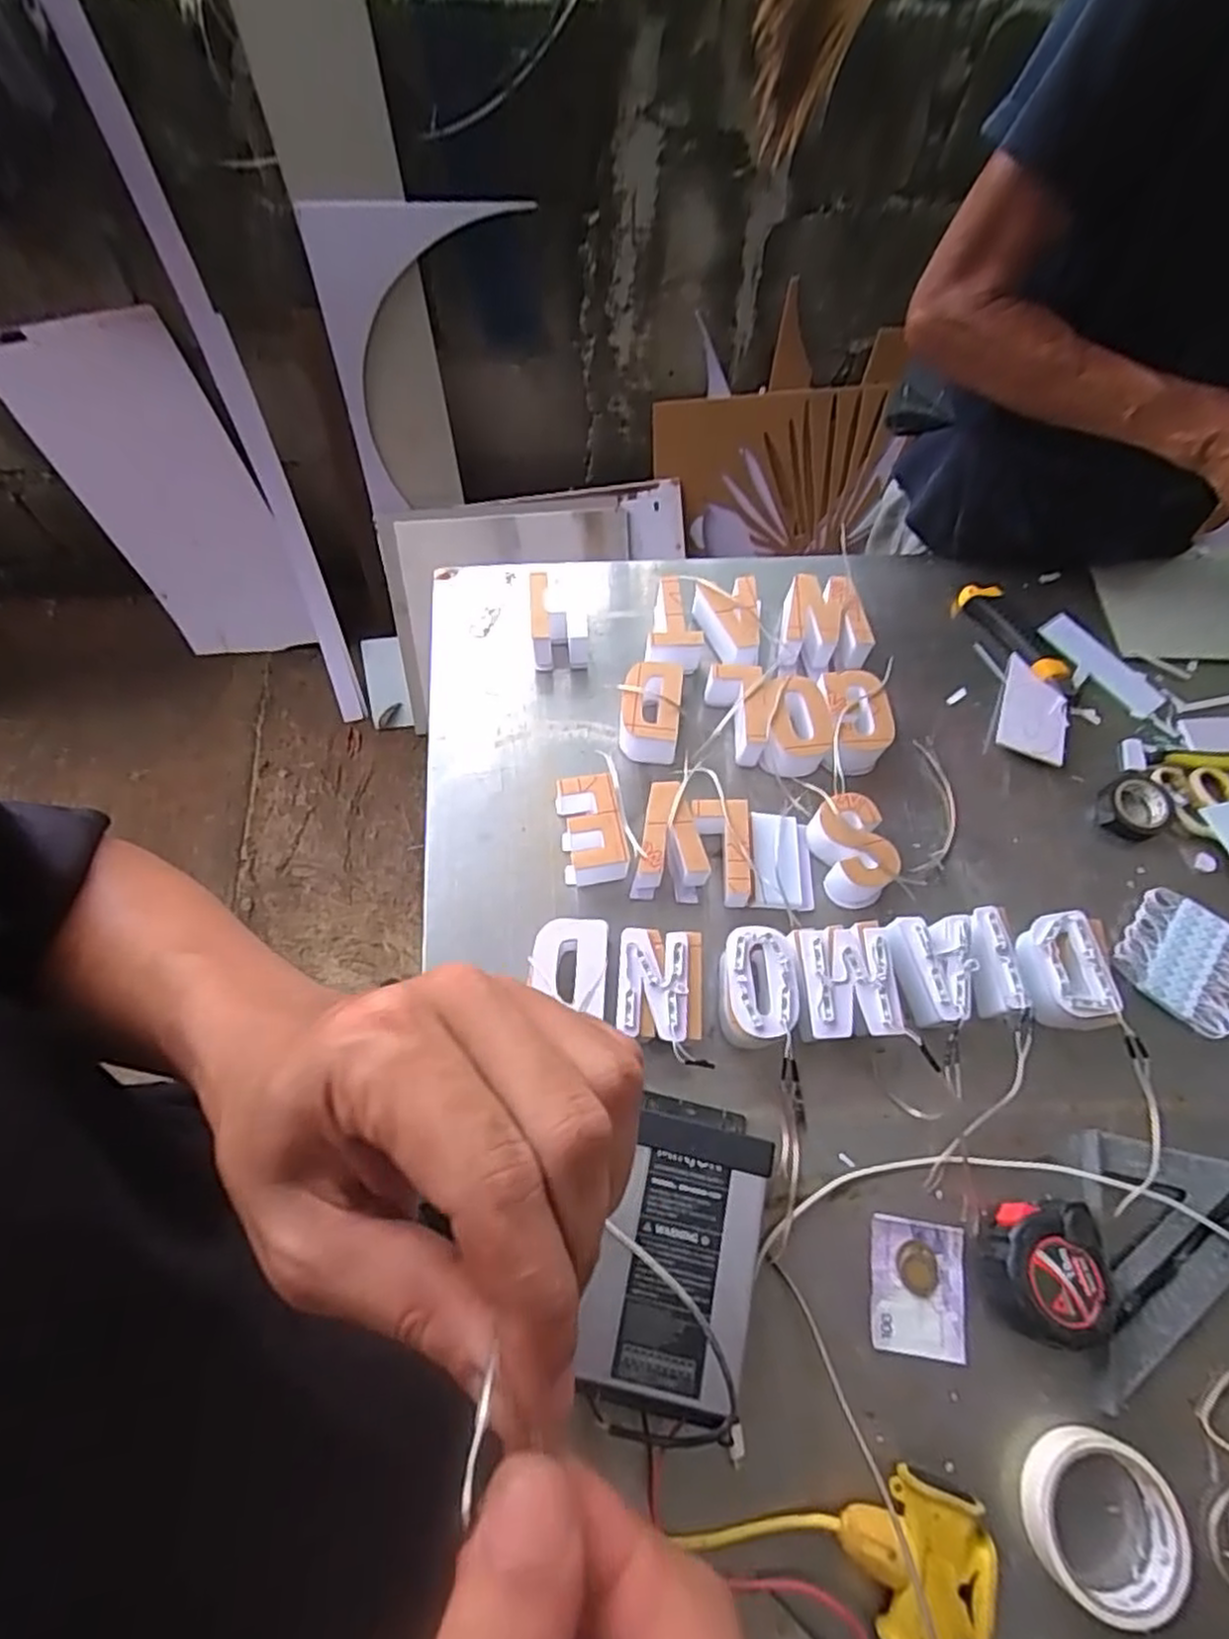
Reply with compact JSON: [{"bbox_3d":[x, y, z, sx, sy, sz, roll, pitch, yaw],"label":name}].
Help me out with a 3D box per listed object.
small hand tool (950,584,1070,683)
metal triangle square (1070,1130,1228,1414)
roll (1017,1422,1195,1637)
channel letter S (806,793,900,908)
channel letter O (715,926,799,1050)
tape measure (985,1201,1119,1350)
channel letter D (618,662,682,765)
[{"bbox_3d":[0.413,-0.193,0.761,0.046,0.017,0.135,-35,73,-16],"label":"small hand tool"},{"bbox_3d":[0.434,0.328,0.530,0.189,0.020,0.170,6,67,0],"label":"metal triangle square"},{"bbox_3d":[0.308,0.442,0.460,0.092,0.024,0.087,1,67,-2],"label":"roll"},{"bbox_3d":[0.204,0.029,0.636,0.058,0.052,0.091,-16,68,-9],"label":"channel letter S"},{"bbox_3d":[0.111,0.134,0.579,0.056,0.053,0.091,3,67,-1],"label":"channel letter O"},{"bbox_3d":[0.299,0.315,0.505,0.070,0.035,0.086,-1,67,-3],"label":"tape measure"},{"bbox_3d":[0.033,-0.097,0.677,0.055,0.041,0.090,7,67,1],"label":"channel letter D"}]

